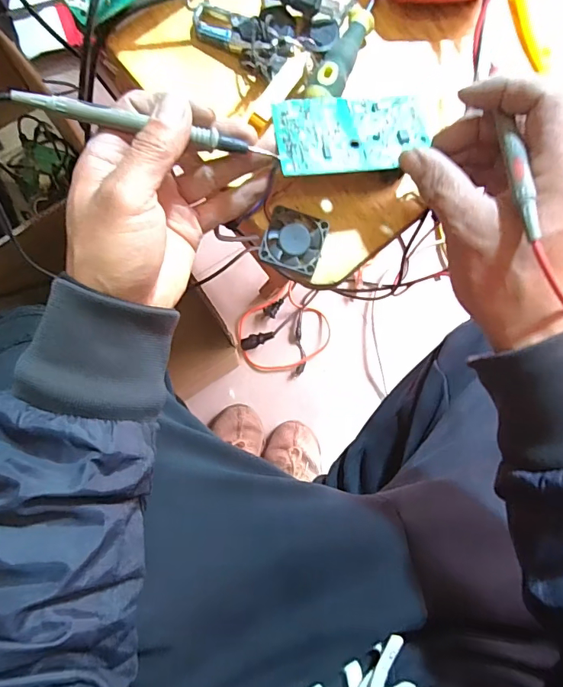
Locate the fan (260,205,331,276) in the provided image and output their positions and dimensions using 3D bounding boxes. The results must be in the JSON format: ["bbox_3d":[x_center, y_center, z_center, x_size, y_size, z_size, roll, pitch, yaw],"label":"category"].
[{"bbox_3d":[0.009,-0.069,0.302,0.039,0.006,0.038,18,83,-3],"label":"fan"}]

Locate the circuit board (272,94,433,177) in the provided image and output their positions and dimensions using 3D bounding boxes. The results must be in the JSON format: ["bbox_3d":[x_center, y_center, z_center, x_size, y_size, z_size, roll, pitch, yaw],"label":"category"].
[{"bbox_3d":[0.046,-0.133,0.282,0.097,0.010,0.052,-7,85,-6],"label":"circuit board"}]

